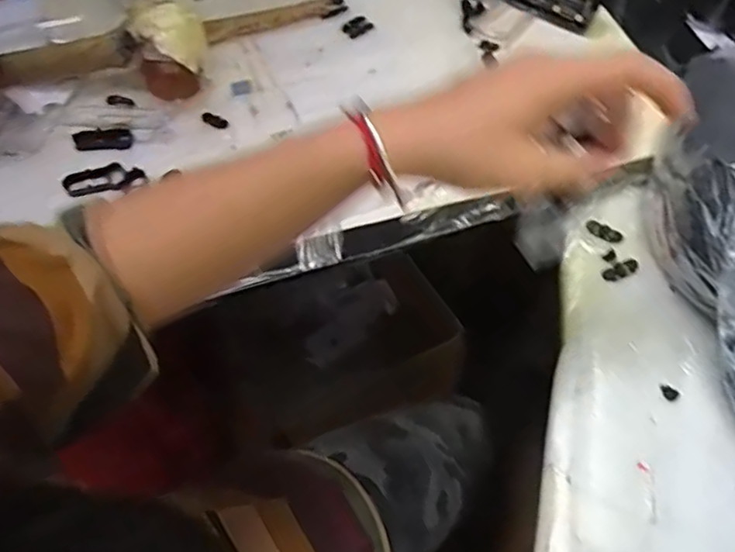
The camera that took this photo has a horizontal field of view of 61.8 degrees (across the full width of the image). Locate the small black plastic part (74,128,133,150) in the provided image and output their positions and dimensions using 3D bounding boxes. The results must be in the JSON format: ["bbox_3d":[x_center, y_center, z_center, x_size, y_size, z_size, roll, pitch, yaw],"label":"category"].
[{"bbox_3d":[-0.231,-0.119,0.538,0.051,0.010,0.018,-4,57,-1],"label":"small black plastic part"}]

